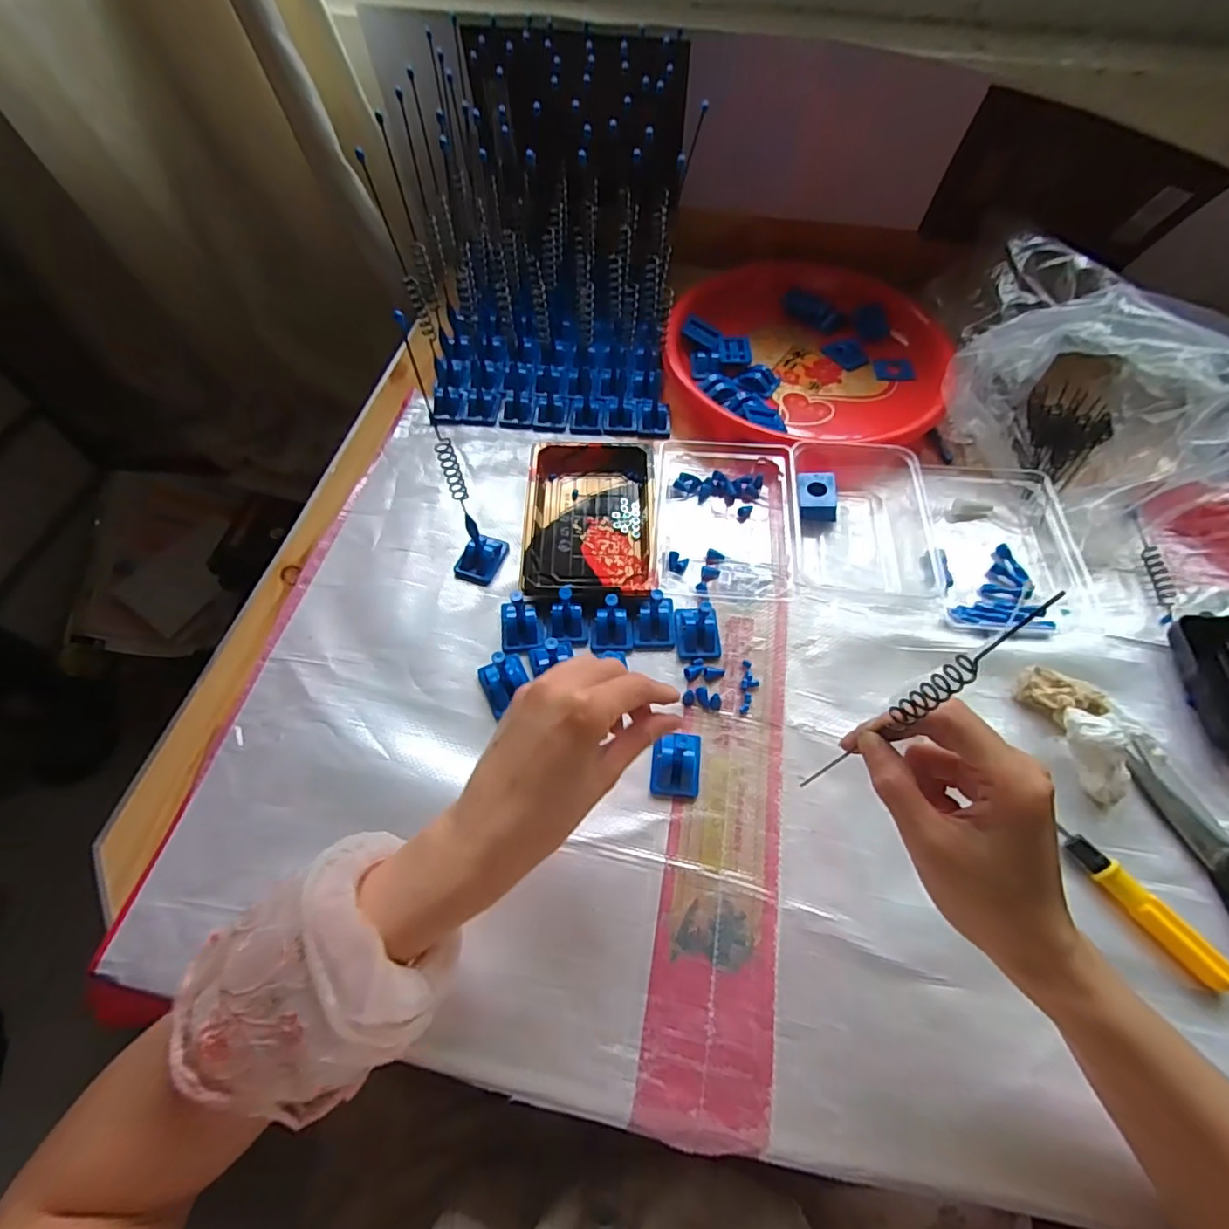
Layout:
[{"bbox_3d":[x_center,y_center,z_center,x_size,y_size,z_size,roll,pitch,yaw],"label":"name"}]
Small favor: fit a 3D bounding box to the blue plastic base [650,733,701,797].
[{"bbox_3d":[0.044,0.103,0.401,0.034,0.022,0.043,7,60,3],"label":"blue plastic base"}]

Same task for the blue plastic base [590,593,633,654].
[{"bbox_3d":[-0.001,0.006,0.444,0.032,0.040,0.032,5,60,2],"label":"blue plastic base"}]

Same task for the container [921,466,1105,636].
[{"bbox_3d":[0.345,-0.063,0.498,0.125,0.028,0.190,9,60,4],"label":"container"}]

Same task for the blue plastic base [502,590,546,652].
[{"bbox_3d":[-0.074,0.003,0.448,0.033,0.042,0.039,-10,60,-7],"label":"blue plastic base"}]

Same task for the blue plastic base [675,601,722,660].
[{"bbox_3d":[0.068,0.009,0.456,0.036,0.024,0.046,-1,60,-1],"label":"blue plastic base"}]

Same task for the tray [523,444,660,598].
[{"bbox_3d":[-0.019,-0.085,0.504,0.112,0.026,0.173,0,60,-1],"label":"tray"}]

